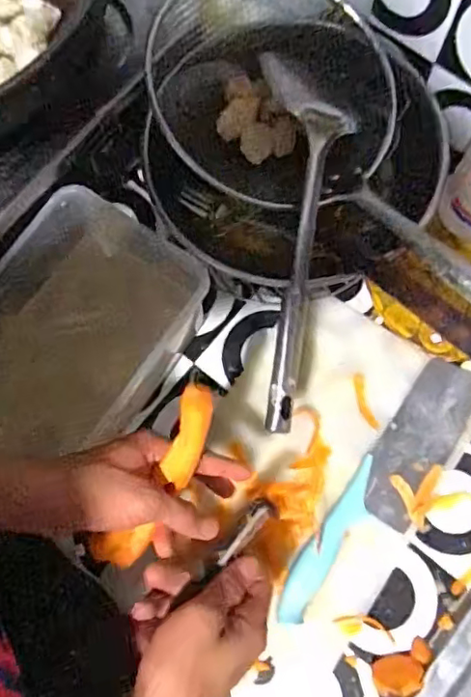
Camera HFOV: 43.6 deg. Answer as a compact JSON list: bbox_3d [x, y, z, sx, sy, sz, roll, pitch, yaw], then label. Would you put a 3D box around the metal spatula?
[{"bbox_3d":[0.050,-0.081,0.444,0.065,0.049,0.279,2,76,2],"label":"metal spatula"}]

